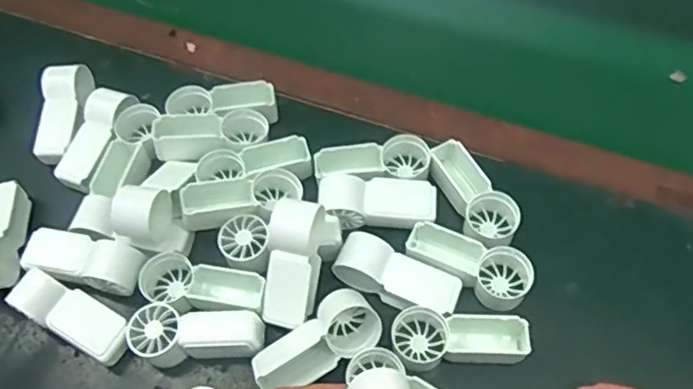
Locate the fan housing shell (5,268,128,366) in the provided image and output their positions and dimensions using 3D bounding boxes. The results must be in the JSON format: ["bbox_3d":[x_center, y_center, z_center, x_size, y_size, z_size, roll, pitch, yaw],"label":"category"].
[{"bbox_3d":[-0.200,0.091,0.458,0.088,0.043,0.033,25,65,16],"label":"fan housing shell"}]

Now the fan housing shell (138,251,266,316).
[{"bbox_3d":[-0.109,0.073,0.469,0.098,0.031,0.043,12,62,10],"label":"fan housing shell"}]

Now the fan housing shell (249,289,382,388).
[{"bbox_3d":[-0.020,0.106,0.437,0.096,0.027,0.045,-26,62,-26],"label":"fan housing shell"}]

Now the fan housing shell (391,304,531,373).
[{"bbox_3d":[0.080,0.100,0.442,0.092,0.033,0.043,-8,61,-1],"label":"fan housing shell"}]

